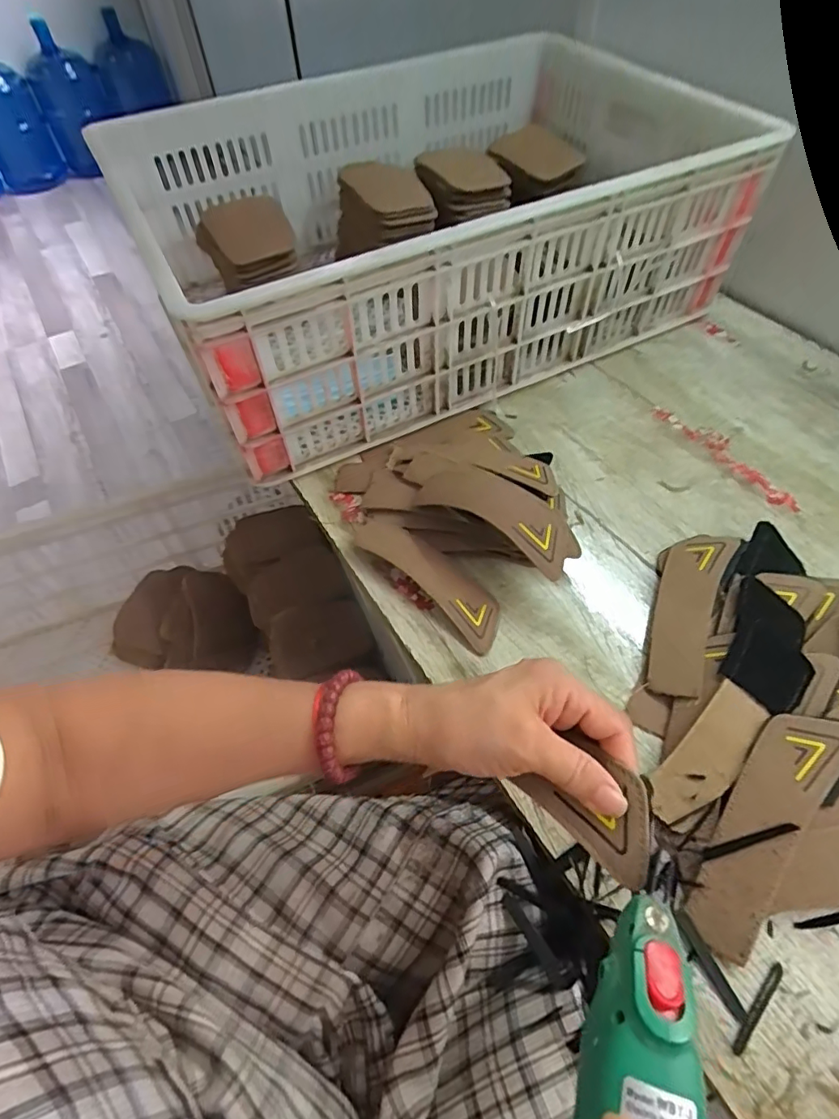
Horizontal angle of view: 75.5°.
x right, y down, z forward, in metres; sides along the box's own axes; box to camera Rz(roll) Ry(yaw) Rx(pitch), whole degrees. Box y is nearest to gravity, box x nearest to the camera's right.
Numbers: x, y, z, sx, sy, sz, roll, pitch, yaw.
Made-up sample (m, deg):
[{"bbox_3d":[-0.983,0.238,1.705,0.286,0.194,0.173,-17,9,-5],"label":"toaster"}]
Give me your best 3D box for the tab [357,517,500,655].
[{"bbox_3d":[0.007,0.012,0.461,0.046,0.013,0.163,-38,62,-23],"label":"tab"}]

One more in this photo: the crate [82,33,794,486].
[{"bbox_3d":[0.001,-0.406,0.646,0.586,0.187,0.496,-22,57,-14],"label":"crate"}]

